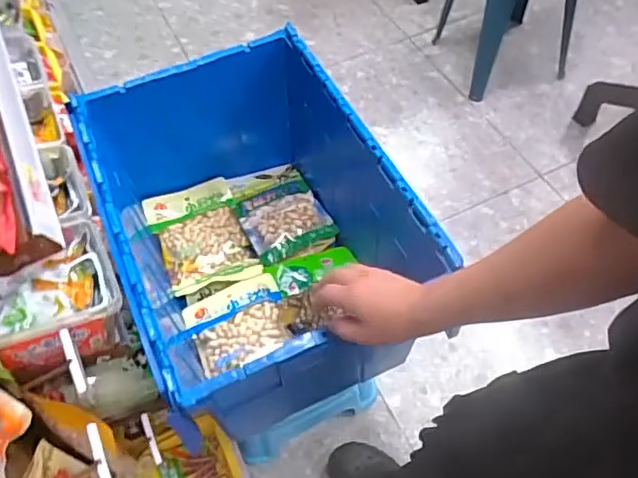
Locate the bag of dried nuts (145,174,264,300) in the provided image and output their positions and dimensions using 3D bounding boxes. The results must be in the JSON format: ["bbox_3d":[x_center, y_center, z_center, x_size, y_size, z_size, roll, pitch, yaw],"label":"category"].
[{"bbox_3d":[-0.223,-0.011,1.110,0.164,0.028,0.214,-20,57,-11],"label":"bag of dried nuts"}]

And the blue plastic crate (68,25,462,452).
[{"bbox_3d":[-0.090,-0.021,0.976,0.430,0.302,0.566,-21,57,-11],"label":"blue plastic crate"}]

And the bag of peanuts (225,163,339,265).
[{"bbox_3d":[-0.080,-0.060,1.168,0.153,0.027,0.227,-24,58,-13],"label":"bag of peanuts"}]

